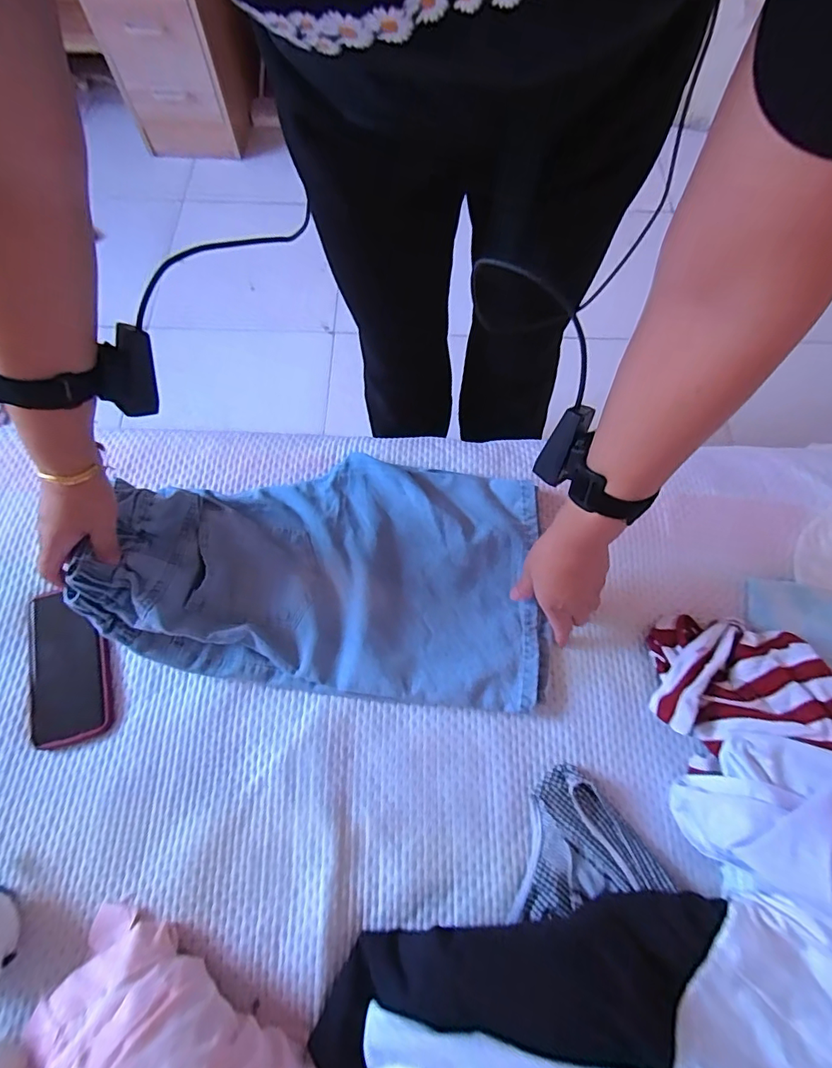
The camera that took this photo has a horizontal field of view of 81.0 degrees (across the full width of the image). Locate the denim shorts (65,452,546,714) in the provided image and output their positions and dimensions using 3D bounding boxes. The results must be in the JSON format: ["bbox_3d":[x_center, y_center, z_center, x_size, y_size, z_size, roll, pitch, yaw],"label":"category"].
[{"bbox_3d":[-0.086,0.024,0.538,0.455,0.101,0.273,6,70,3],"label":"denim shorts"}]

